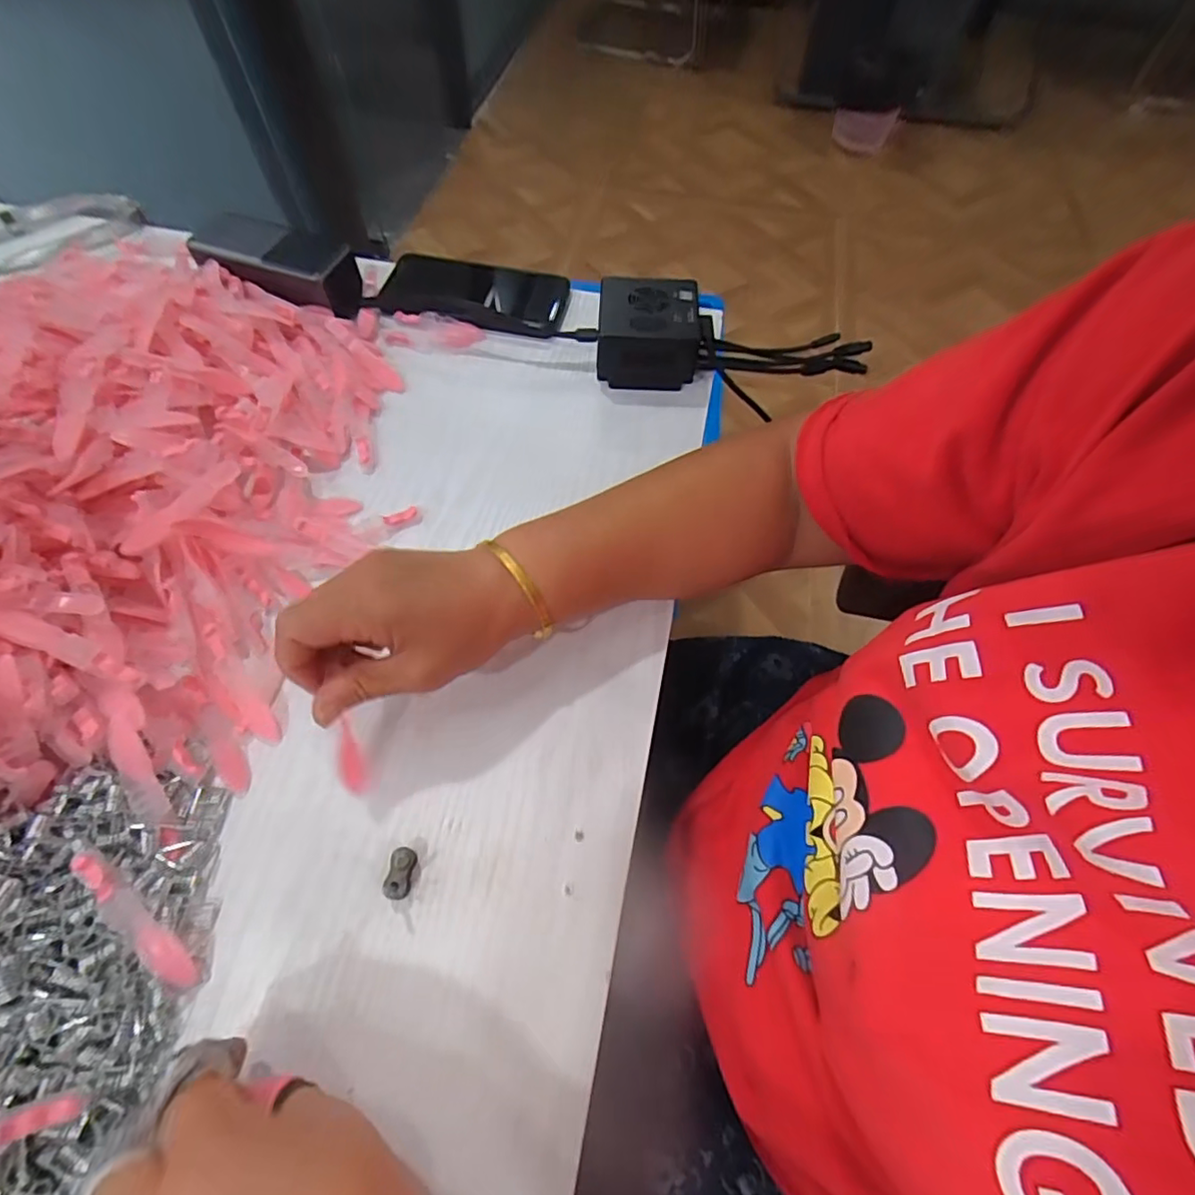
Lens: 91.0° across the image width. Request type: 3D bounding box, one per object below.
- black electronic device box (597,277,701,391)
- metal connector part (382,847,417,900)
[{"bbox_3d":[0.039,-0.212,0.470,0.076,0.051,0.072,1,62,-1],"label":"black electronic device box"},{"bbox_3d":[-0.100,0.140,0.299,0.011,0.013,0.023,6,62,3],"label":"metal connector part"}]

